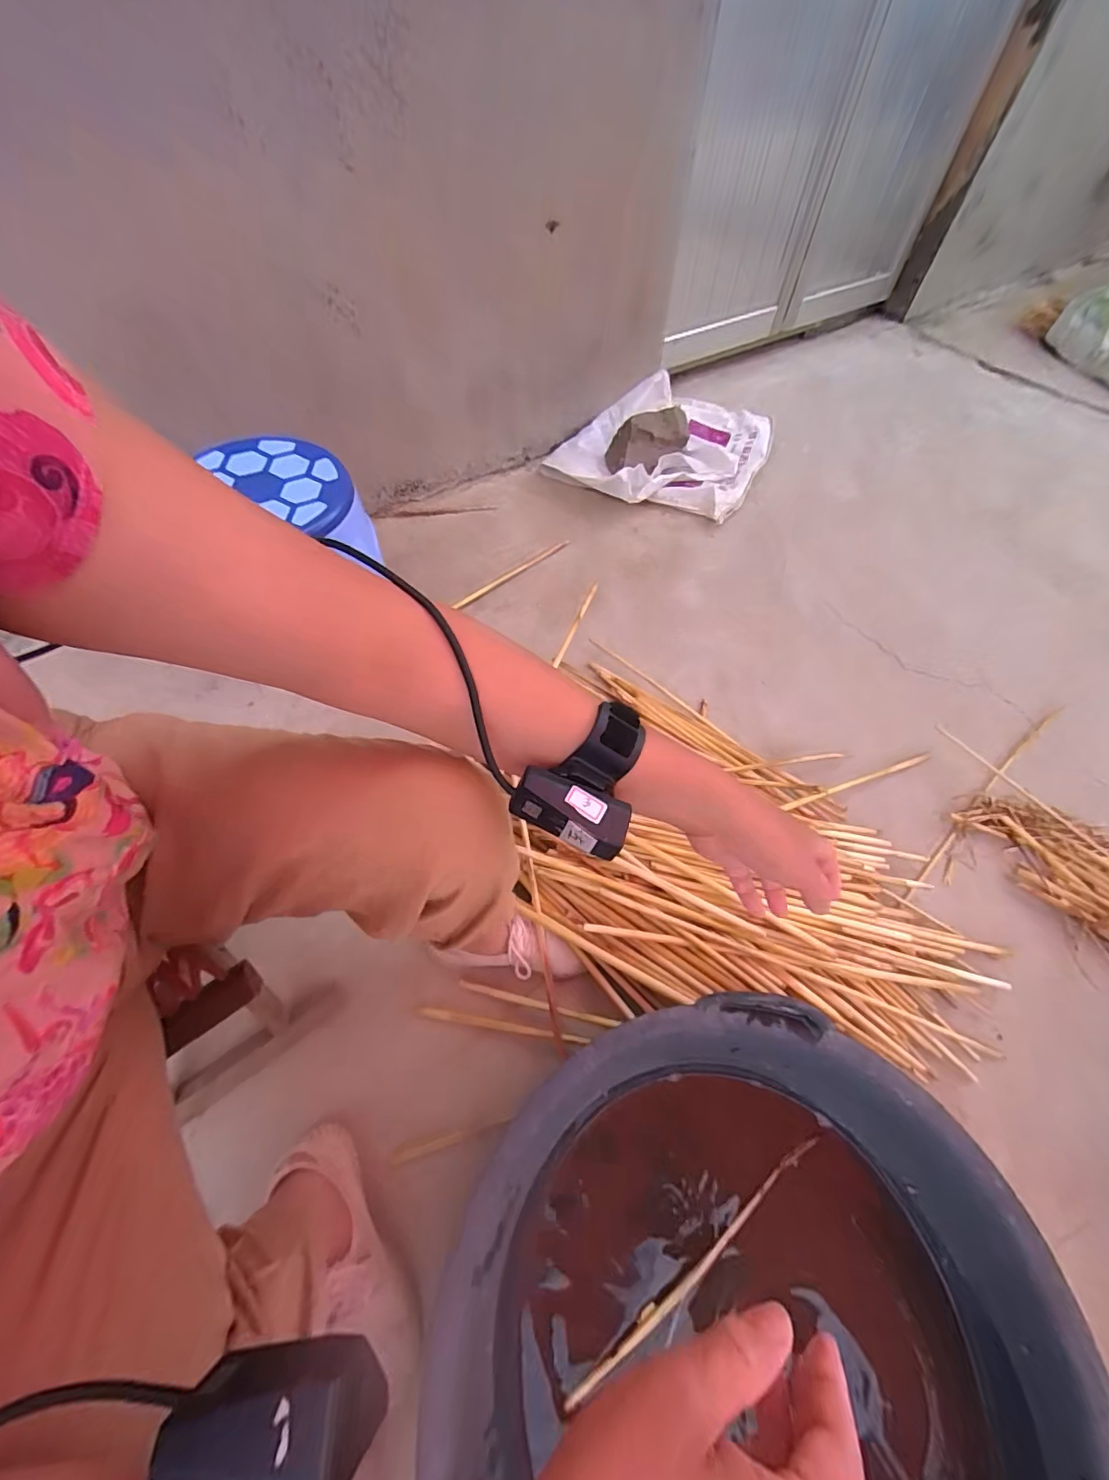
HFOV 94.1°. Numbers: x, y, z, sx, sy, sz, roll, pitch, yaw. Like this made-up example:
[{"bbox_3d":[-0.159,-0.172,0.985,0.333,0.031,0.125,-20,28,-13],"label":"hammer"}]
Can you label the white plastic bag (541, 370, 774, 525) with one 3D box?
[{"bbox_3d":[0.282,-0.705,1.238,0.428,0.104,0.500,39,66,20],"label":"white plastic bag"}]

